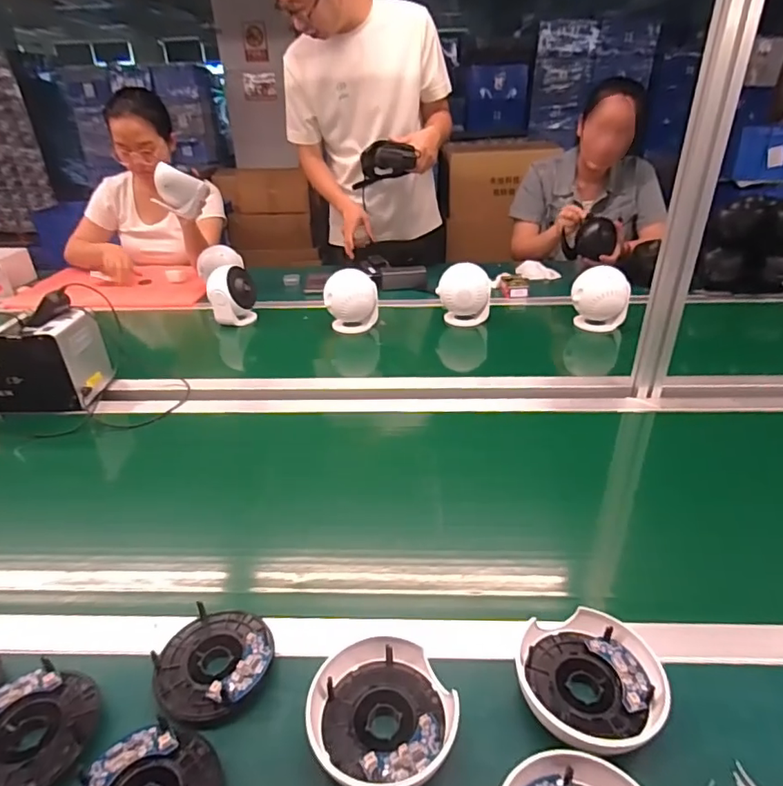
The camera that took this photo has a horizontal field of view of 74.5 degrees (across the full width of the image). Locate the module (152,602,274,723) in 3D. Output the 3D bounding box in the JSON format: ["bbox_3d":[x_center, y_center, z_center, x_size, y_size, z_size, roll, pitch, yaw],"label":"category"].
[{"bbox_3d":[-0.159,0.240,0.464,0.098,0.031,0.096,-1,29,0],"label":"module"}]

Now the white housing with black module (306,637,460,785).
[{"bbox_3d":[-0.007,0.260,0.413,0.112,0.043,0.107,-1,29,0],"label":"white housing with black module"}]

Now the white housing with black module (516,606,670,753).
[{"bbox_3d":[0.165,0.243,0.434,0.118,0.038,0.108,-7,30,-11],"label":"white housing with black module"}]

